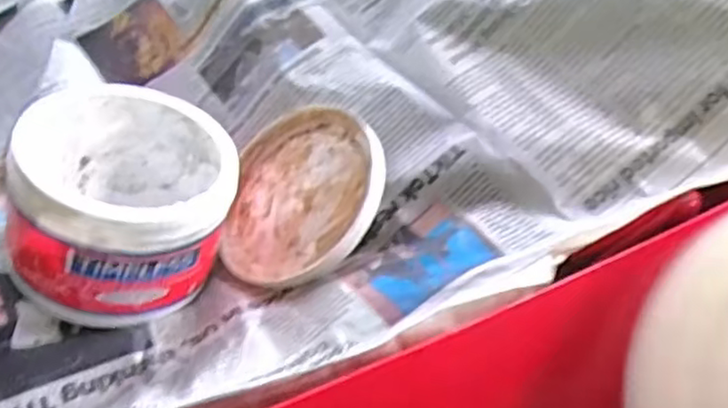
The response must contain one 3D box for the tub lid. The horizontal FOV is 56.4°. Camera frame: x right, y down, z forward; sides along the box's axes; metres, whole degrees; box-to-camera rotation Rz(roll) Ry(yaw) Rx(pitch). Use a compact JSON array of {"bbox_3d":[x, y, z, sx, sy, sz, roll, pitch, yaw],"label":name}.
[{"bbox_3d":[-0.034,-0.006,0.379,0.098,0.007,0.105,-16,58,27],"label":"tub lid"}]

